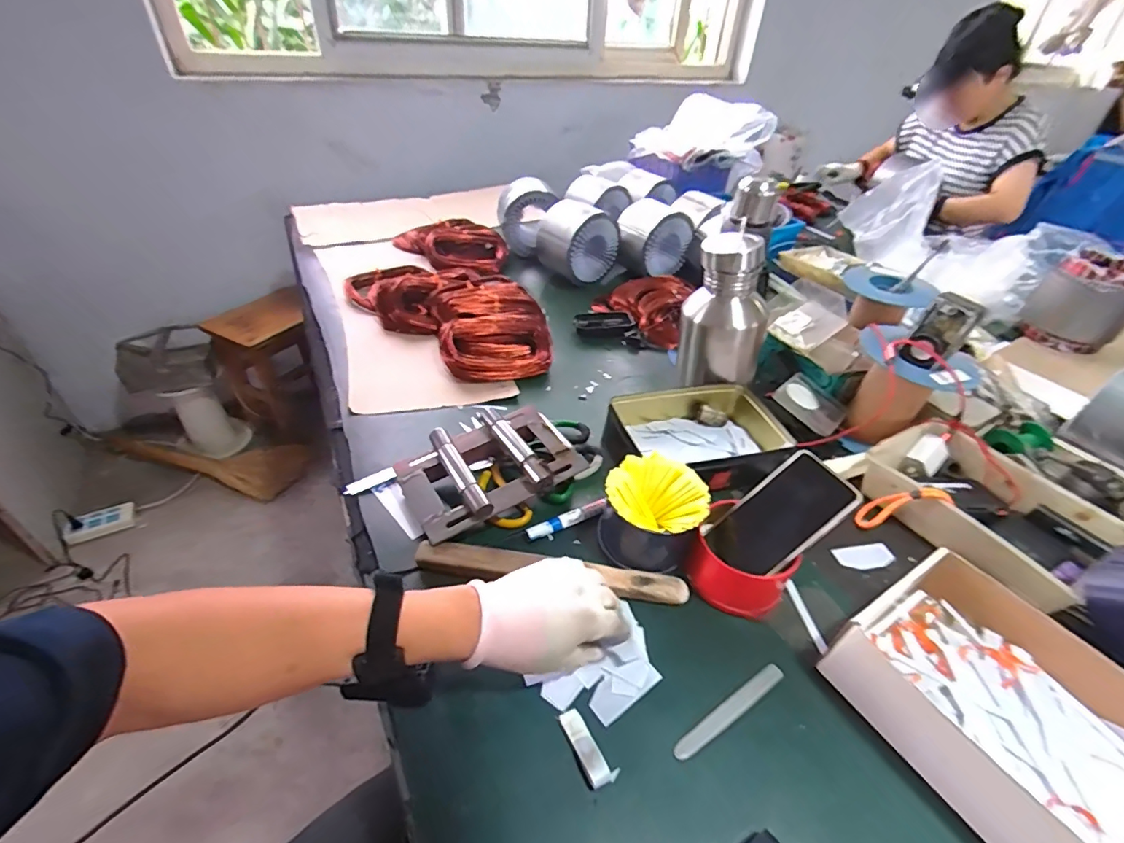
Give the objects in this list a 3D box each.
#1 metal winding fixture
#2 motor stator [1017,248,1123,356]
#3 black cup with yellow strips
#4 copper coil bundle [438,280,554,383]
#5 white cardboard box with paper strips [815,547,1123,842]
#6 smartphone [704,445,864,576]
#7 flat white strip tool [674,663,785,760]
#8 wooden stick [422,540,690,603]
[{"bbox_3d":[-0.086,0.059,0.600,0.197,0.062,0.144,-21,45,-26],"label":"metal winding fixture"},{"bbox_3d":[1.060,-0.239,1.018,0.139,0.160,0.162,-29,49,-33],"label":"motor stator"},{"bbox_3d":[0.097,0.102,0.546,0.102,0.083,0.100,2,40,-2],"label":"black cup with yellow strips"},{"bbox_3d":[-0.118,-0.166,0.867,0.182,0.054,0.246,-5,40,-10],"label":"copper coil bundle"},{"bbox_3d":[0.379,0.236,0.421,0.198,0.063,0.255,-20,45,-25],"label":"white cardboard box with paper strips"},{"bbox_3d":[0.227,0.101,0.523,0.146,0.011,0.079,-46,43,8],"label":"smartphone"},{"bbox_3d":[0.150,0.254,0.442,0.129,0.004,0.016,-21,45,-27],"label":"flat white strip tool"},{"bbox_3d":[-0.009,0.157,0.523,0.280,0.014,0.032,9,41,0],"label":"wooden stick"}]

